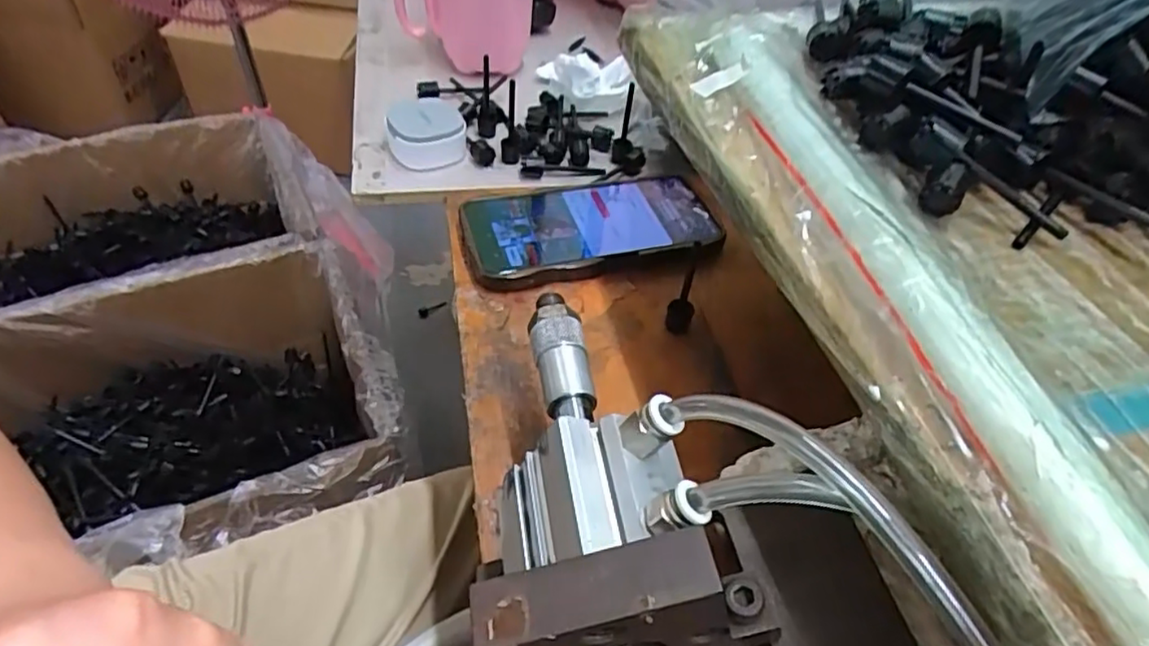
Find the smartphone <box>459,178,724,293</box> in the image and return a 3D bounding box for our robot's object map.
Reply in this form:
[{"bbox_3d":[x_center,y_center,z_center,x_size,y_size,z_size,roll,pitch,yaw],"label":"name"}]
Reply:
[{"bbox_3d":[0.011,-0.065,0.430,0.163,0.013,0.081,-8,50,-14],"label":"smartphone"}]

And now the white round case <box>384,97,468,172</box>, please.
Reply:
[{"bbox_3d":[-0.110,-0.144,0.486,0.055,0.031,0.059,-4,49,-10],"label":"white round case"}]

